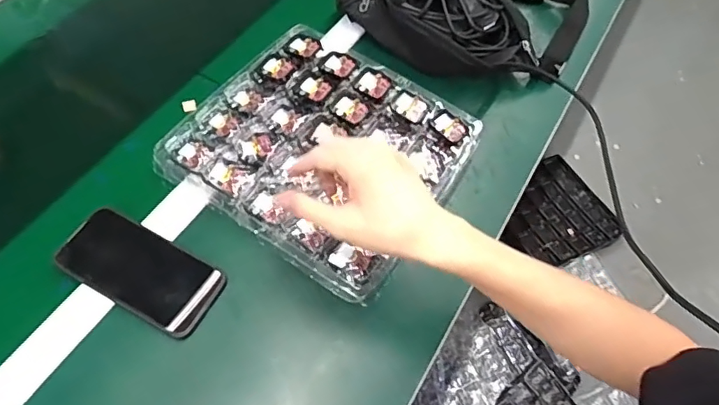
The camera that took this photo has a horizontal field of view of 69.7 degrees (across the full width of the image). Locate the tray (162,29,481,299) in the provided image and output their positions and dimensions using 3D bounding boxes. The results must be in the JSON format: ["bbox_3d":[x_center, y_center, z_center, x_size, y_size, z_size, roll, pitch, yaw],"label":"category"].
[{"bbox_3d":[-0.044,-0.065,0.599,0.286,0.044,0.257,31,60,16],"label":"tray"}]

